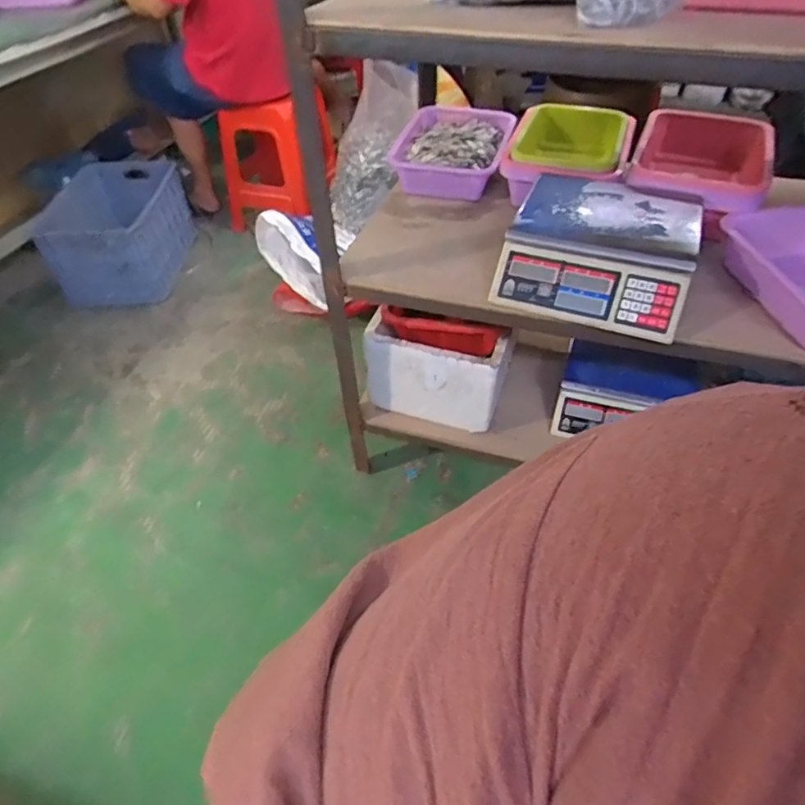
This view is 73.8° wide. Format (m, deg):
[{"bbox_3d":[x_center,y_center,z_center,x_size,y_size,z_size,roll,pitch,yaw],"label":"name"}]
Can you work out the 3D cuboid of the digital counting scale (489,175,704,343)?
[{"bbox_3d":[0.331,-0.259,0.899,0.286,0.102,0.288,17,51,17],"label":"digital counting scale"}]

